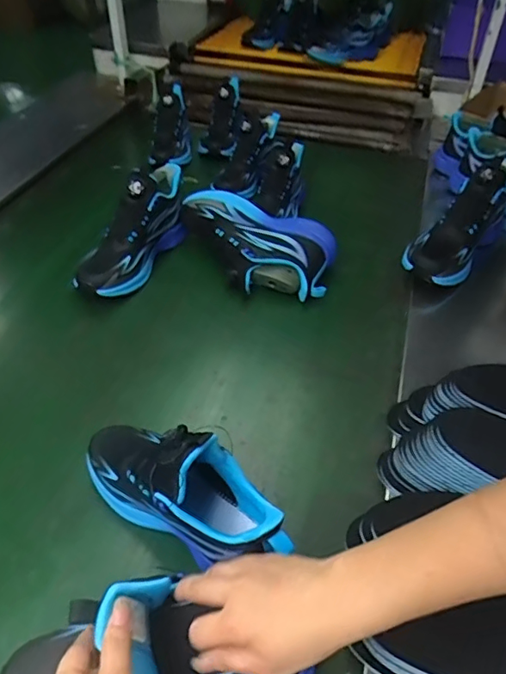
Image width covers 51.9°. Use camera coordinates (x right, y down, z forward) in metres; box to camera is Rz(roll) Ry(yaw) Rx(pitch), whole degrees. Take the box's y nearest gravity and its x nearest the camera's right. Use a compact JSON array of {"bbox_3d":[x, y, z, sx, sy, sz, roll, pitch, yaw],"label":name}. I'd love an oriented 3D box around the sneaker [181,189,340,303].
[{"bbox_3d":[-0.010,-0.151,0.854,0.284,0.096,0.123,16,44,14],"label":"sneaker"}]

